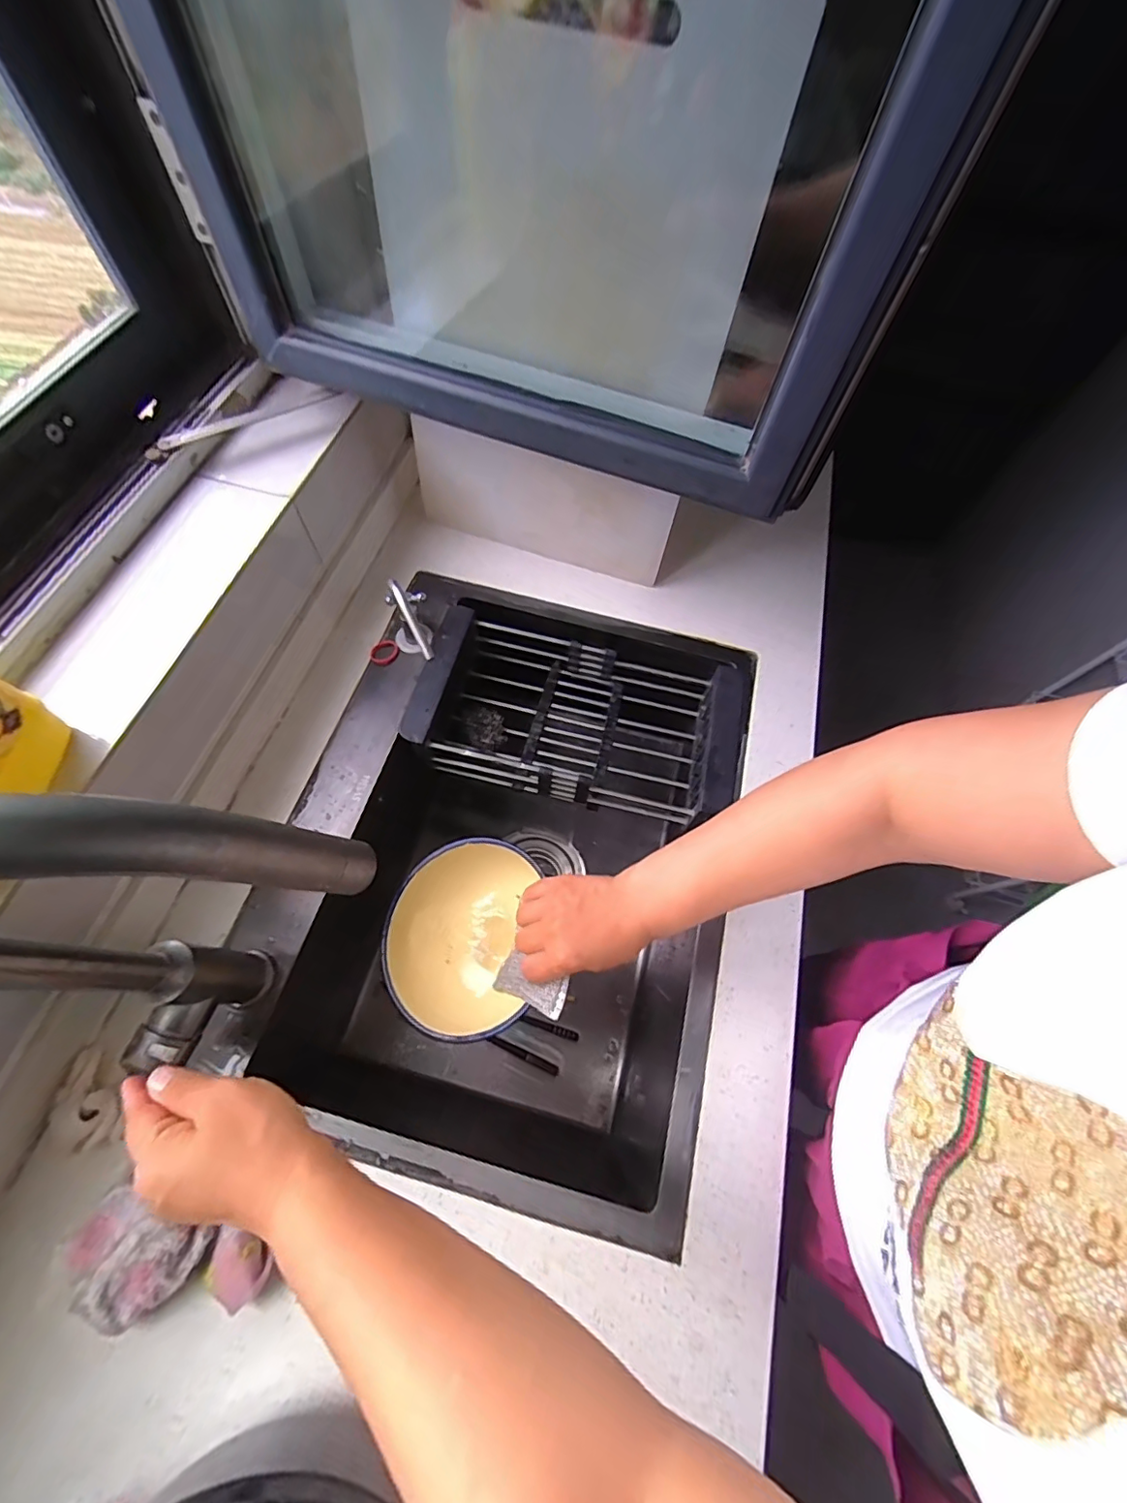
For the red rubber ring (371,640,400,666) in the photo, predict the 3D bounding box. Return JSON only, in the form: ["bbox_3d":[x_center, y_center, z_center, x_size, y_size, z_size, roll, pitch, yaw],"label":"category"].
[{"bbox_3d":[-0.212,-0.118,0.640,0.026,0.008,0.034,42,68,16],"label":"red rubber ring"}]

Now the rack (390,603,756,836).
[{"bbox_3d":[0.018,-0.041,0.661,0.370,0.085,0.199,13,65,2],"label":"rack"}]

